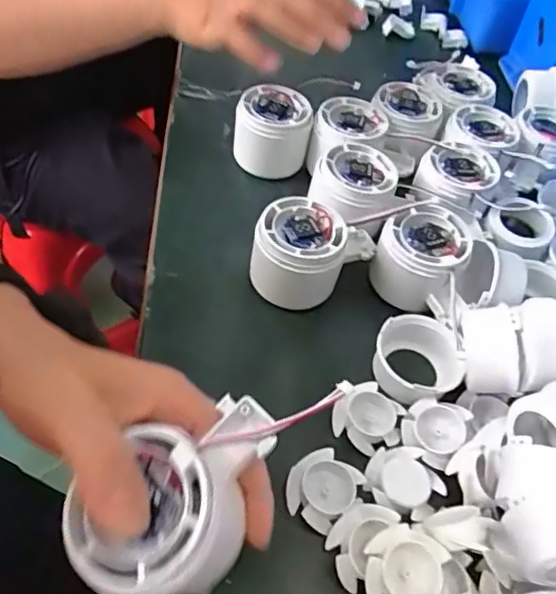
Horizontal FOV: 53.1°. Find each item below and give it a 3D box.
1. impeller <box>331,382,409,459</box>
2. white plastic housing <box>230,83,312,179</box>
[{"bbox_3d":[0.053,0.070,0.321,0.037,0.016,0.036,3,52,-4],"label":"impeller"},{"bbox_3d":[-0.005,-0.131,0.442,0.059,0.051,0.052,4,52,-4],"label":"white plastic housing"}]

